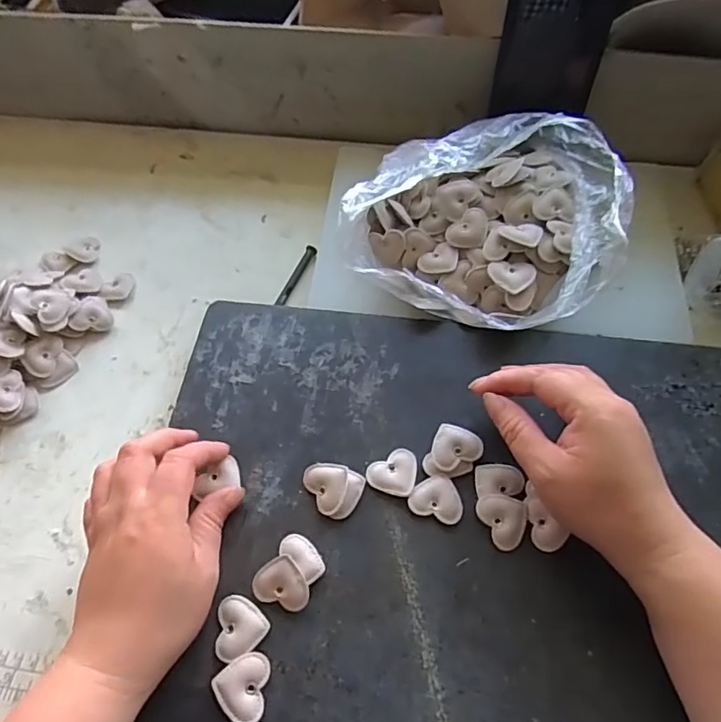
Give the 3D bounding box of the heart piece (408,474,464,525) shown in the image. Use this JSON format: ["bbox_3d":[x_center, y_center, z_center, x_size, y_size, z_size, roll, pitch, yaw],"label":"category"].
[{"bbox_3d":[0.050,0.087,0.350,0.033,0.004,0.027,15,61,10],"label":"heart piece"}]

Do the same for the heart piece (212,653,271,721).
[{"bbox_3d":[-0.066,0.181,0.303,0.029,0.006,0.034,6,60,5],"label":"heart piece"}]

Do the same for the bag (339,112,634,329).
[{"bbox_3d":[0.092,-0.110,0.411,0.185,0.103,0.167,21,62,13],"label":"bag"}]

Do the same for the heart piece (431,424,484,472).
[{"bbox_3d":[0.064,0.059,0.362,0.031,0.009,0.030,-1,59,1],"label":"heart piece"}]

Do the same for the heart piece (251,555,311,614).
[{"bbox_3d":[-0.046,0.132,0.326,0.034,0.008,0.029,15,89,14],"label":"heart piece"}]

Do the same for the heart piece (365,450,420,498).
[{"bbox_3d":[0.021,0.072,0.361,0.032,0.004,0.031,8,60,6],"label":"heart piece"}]

